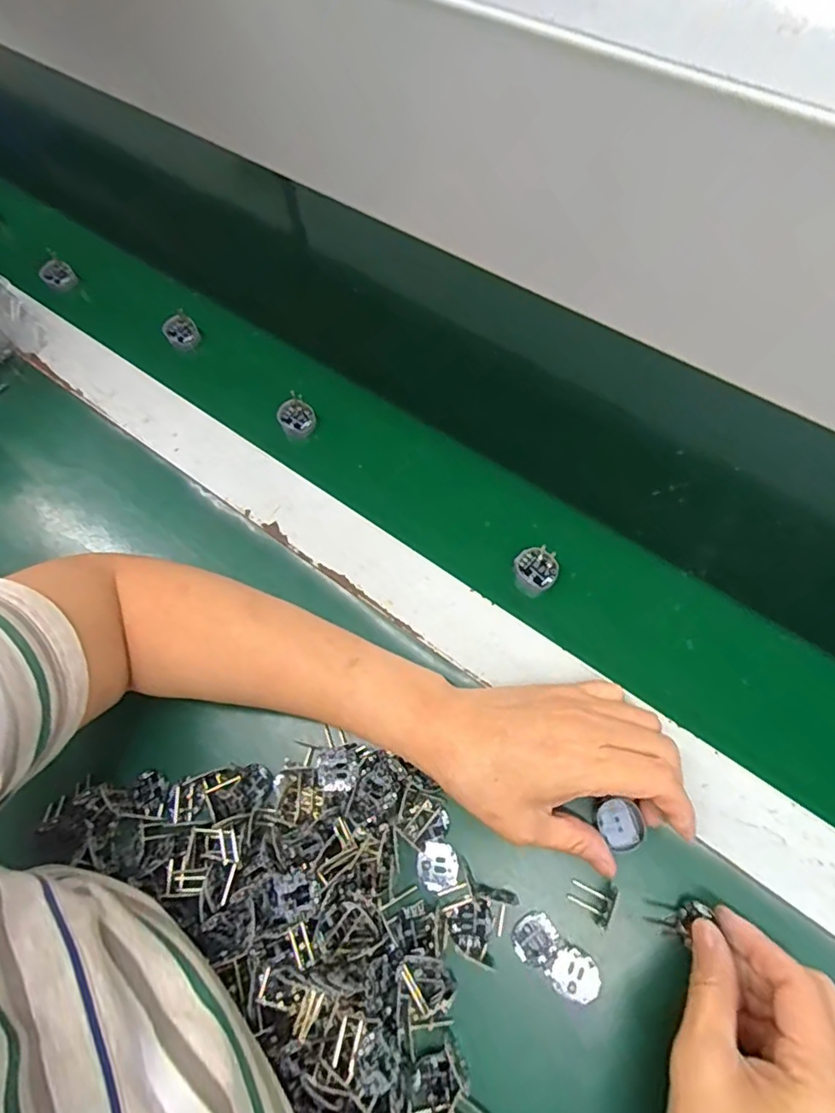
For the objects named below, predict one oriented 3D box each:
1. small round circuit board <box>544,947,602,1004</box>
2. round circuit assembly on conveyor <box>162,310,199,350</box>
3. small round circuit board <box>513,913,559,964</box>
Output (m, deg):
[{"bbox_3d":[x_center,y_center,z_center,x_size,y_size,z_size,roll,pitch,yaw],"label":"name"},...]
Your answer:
[{"bbox_3d":[0.083,0.220,0.301,0.026,0.004,0.022,17,71,11],"label":"small round circuit board"},{"bbox_3d":[-0.208,-0.197,0.503,0.026,0.015,0.025,-2,68,4],"label":"round circuit assembly on conveyor"},{"bbox_3d":[0.063,0.206,0.308,0.024,0.004,0.023,-2,68,4],"label":"small round circuit board"}]

